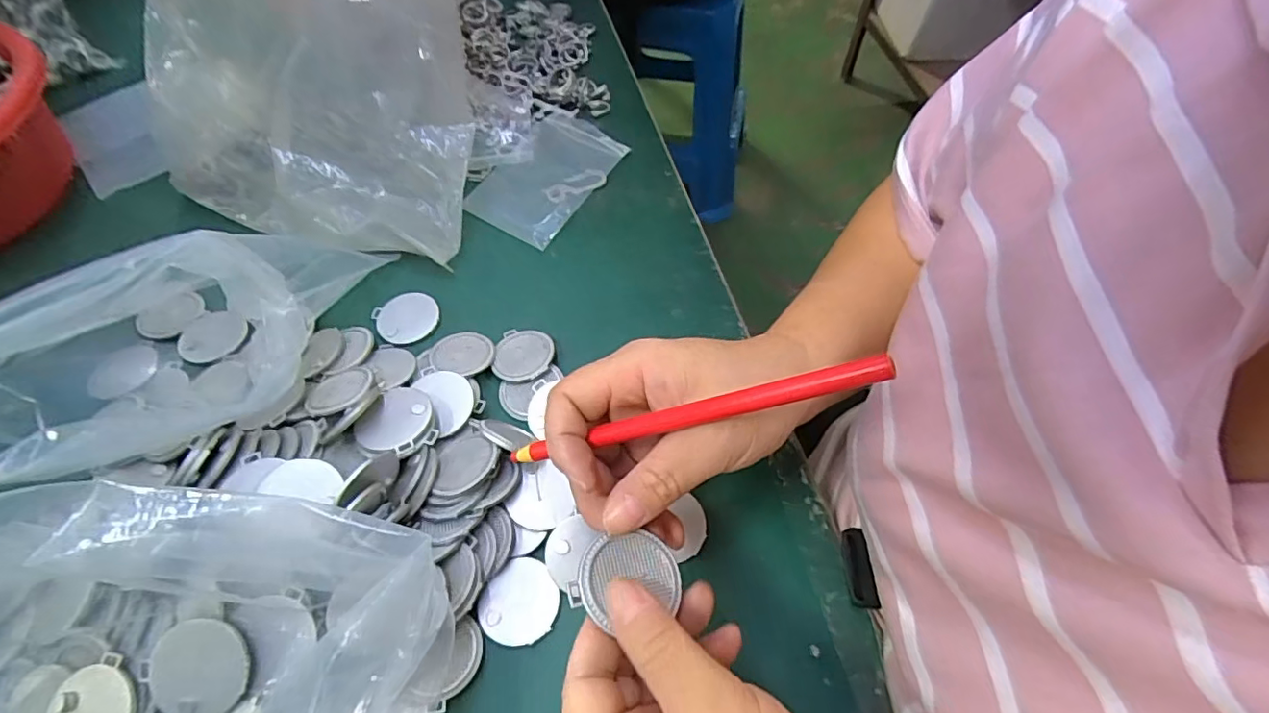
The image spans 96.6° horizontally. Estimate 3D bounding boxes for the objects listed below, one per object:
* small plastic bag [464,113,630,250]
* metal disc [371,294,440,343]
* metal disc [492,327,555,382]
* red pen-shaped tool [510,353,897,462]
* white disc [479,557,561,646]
[{"bbox_3d":[-0.071,-0.148,0.456,0.083,0.006,0.123,28,68,16],"label":"small plastic bag"},{"bbox_3d":[-0.155,-0.027,0.386,0.040,0.004,0.040,0,58,0],"label":"metal disc"},{"bbox_3d":[-0.071,-0.001,0.362,0.038,0.008,0.039,0,58,0],"label":"metal disc"},{"bbox_3d":[0.016,0.024,0.220,0.159,0.004,0.007,-17,55,25],"label":"red pen-shaped tool"},{"bbox_3d":[-0.058,0.124,0.288,0.039,0.004,0.040,0,58,0],"label":"white disc"}]

